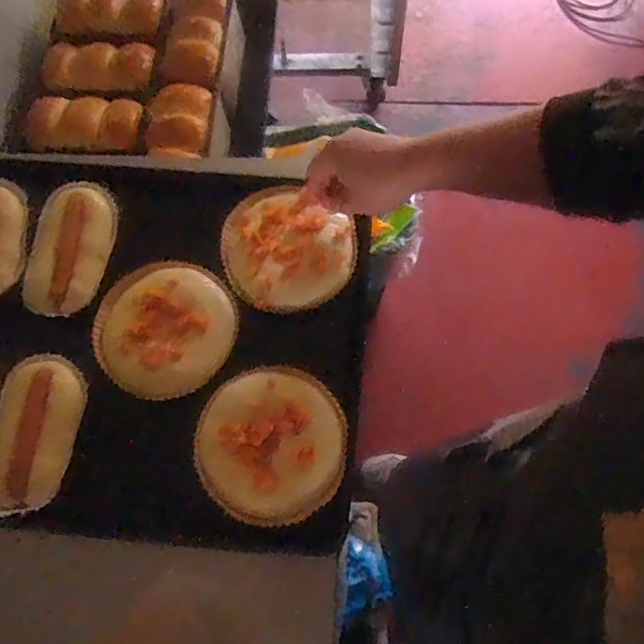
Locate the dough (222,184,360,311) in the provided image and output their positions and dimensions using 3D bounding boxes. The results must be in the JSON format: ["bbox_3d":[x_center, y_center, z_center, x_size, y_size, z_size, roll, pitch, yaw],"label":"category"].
[{"bbox_3d":[-0.044,-0.081,0.630,0.151,0.020,0.134,33,73,12],"label":"dough"}]

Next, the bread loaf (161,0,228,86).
[{"bbox_3d":[-0.228,-0.499,1.012,0.106,0.067,0.187,4,71,3],"label":"bread loaf"}]

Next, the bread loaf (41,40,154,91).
[{"bbox_3d":[-0.388,-0.446,0.987,0.185,0.043,0.080,4,71,3],"label":"bread loaf"}]

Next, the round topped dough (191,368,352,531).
[{"bbox_3d":[-0.051,0.119,0.562,0.150,0.017,0.148,0,71,1],"label":"round topped dough"}]

